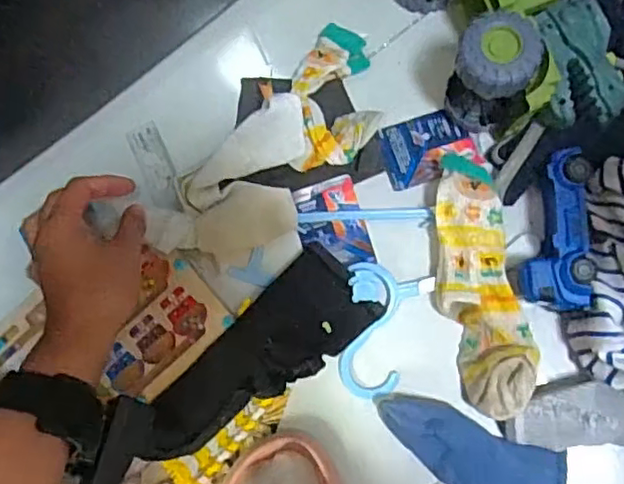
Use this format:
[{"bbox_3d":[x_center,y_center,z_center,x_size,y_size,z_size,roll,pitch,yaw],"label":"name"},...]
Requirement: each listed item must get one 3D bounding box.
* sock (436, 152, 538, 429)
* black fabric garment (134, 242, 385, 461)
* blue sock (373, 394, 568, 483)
[{"bbox_3d":[0.134,0.034,0.502,0.061,0.032,0.202,-11,82,5],"label":"sock"},{"bbox_3d":[-0.044,0.103,0.515,0.080,0.024,0.212,44,90,10],"label":"black fabric garment"},{"bbox_3d":[0.124,0.166,0.491,0.151,0.021,0.054,21,86,9],"label":"blue sock"}]

